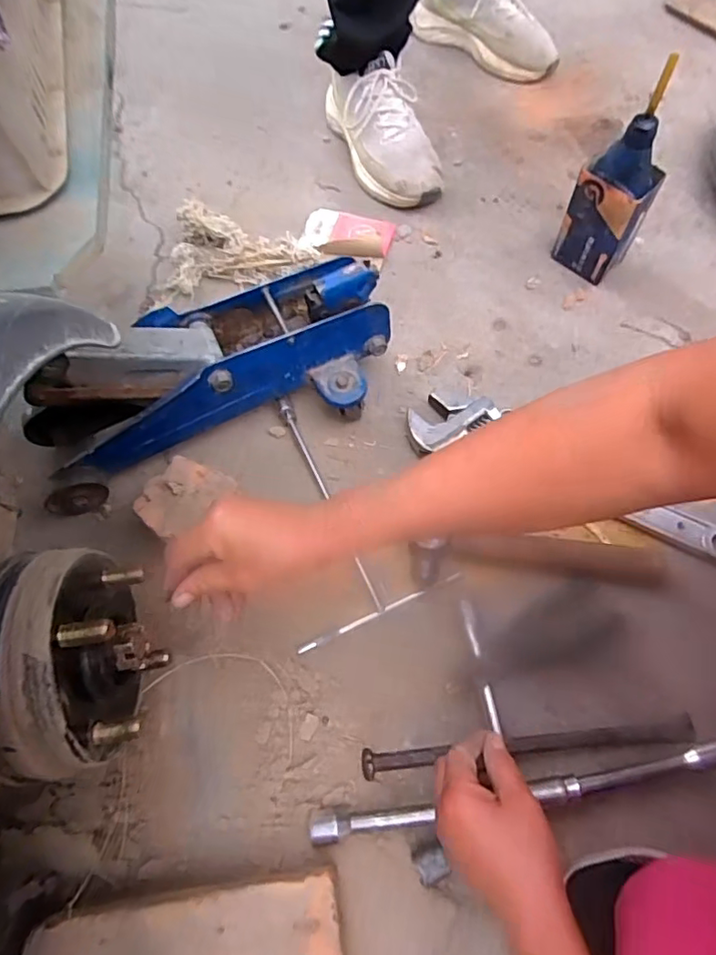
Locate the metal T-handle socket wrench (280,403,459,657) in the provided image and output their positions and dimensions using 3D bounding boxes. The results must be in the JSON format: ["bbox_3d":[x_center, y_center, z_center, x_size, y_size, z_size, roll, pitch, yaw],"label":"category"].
[{"bbox_3d":[-0.033,0.024,0.614,0.171,0.017,0.270,-24,66,-7],"label":"metal T-handle socket wrench"}]

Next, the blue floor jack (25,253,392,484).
[{"bbox_3d":[-0.154,-0.099,0.606,0.391,0.144,0.148,-23,67,-8],"label":"blue floor jack"}]

